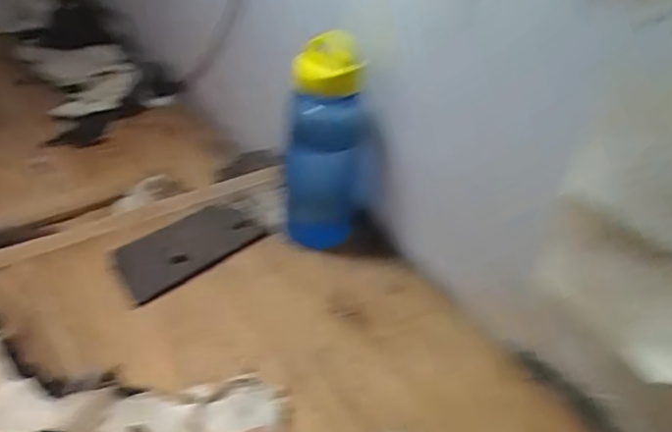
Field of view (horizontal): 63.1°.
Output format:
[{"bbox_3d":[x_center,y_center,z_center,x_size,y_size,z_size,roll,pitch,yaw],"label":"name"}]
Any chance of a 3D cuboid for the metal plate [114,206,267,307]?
[{"bbox_3d":[-0.161,0.032,0.601,0.081,0.015,0.159,38,47,25],"label":"metal plate"}]

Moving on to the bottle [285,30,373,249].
[{"bbox_3d":[-0.009,-0.070,0.590,0.096,0.221,0.061,7,36,1],"label":"bottle"}]

